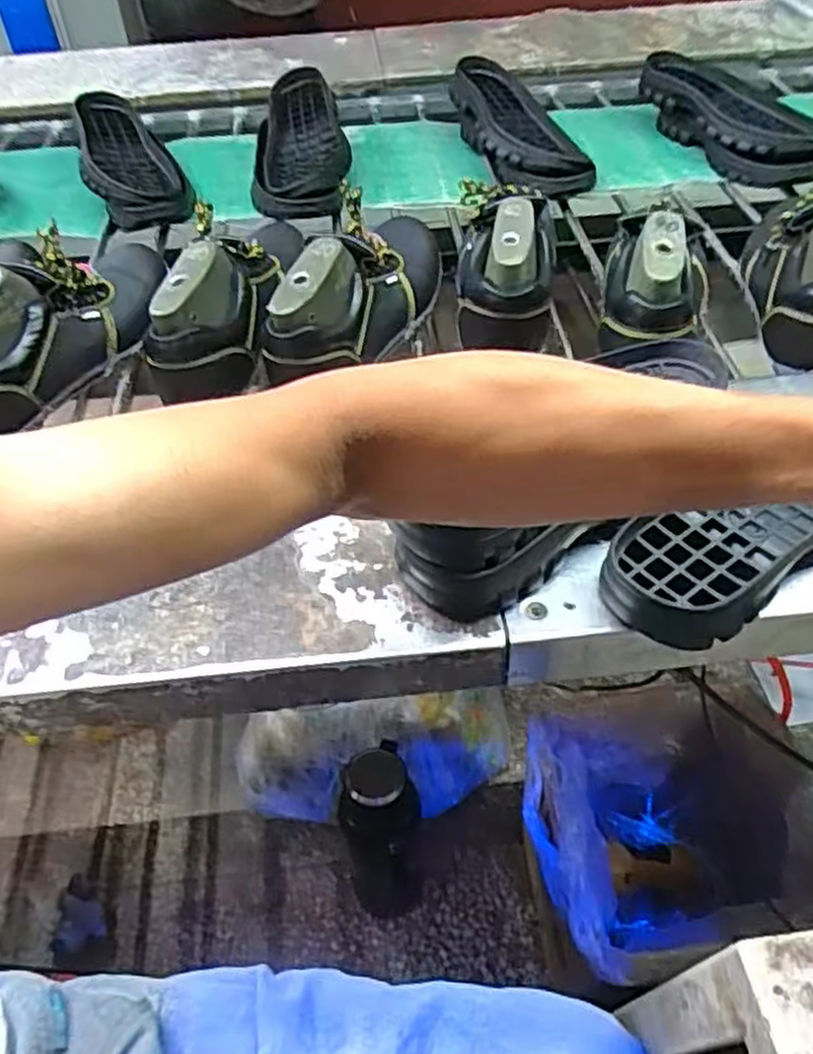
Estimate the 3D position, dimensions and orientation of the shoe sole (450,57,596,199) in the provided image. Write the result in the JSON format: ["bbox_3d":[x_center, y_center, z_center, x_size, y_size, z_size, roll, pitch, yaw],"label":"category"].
[{"bbox_3d":[0.147,-0.542,1.054,0.126,0.061,0.331,-12,49,-8],"label":"shoe sole"}]

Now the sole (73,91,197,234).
[{"bbox_3d":[-0.367,-0.485,1.019,0.113,0.082,0.299,-19,50,-15],"label":"sole"}]

